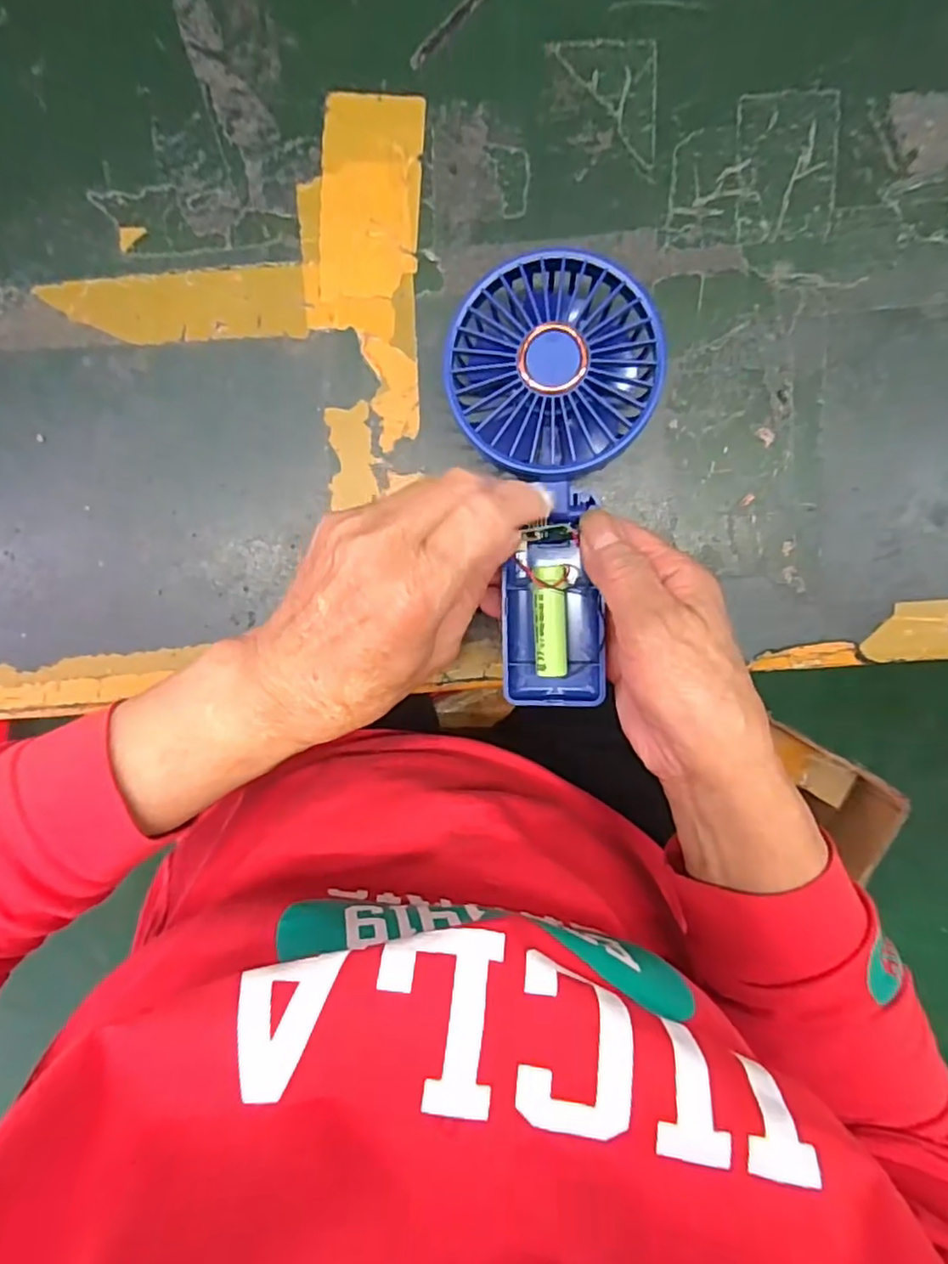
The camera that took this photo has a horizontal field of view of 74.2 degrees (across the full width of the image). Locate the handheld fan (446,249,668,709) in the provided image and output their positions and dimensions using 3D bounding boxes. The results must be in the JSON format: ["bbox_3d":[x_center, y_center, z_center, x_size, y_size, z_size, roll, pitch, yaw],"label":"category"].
[{"bbox_3d":[0.033,-0.058,0.272,0.081,0.026,0.184,-1,106,0],"label":"handheld fan"}]

